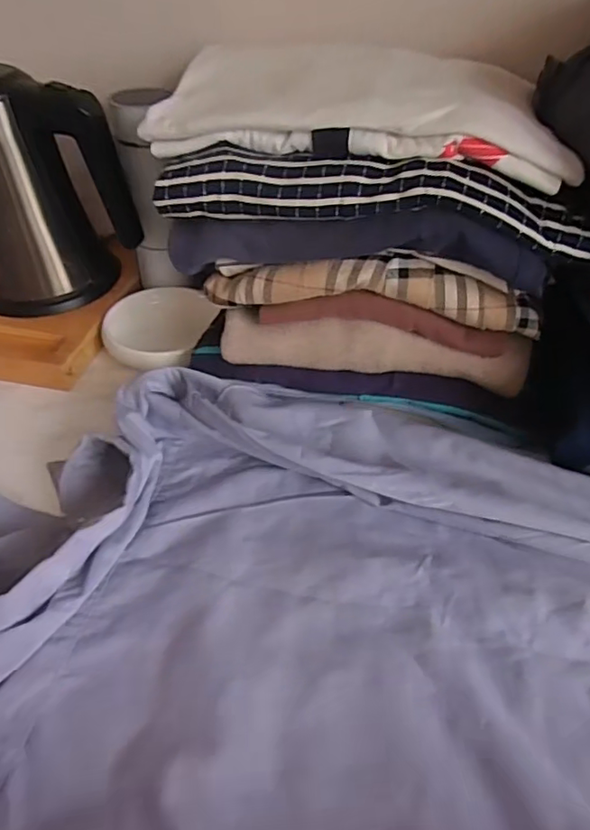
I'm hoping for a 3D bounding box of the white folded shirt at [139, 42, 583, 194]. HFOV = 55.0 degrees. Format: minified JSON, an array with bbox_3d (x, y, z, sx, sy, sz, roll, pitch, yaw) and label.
[{"bbox_3d":[0.046,-0.227,0.413,0.293,0.044,0.157,8,44,6],"label":"white folded shirt"}]

